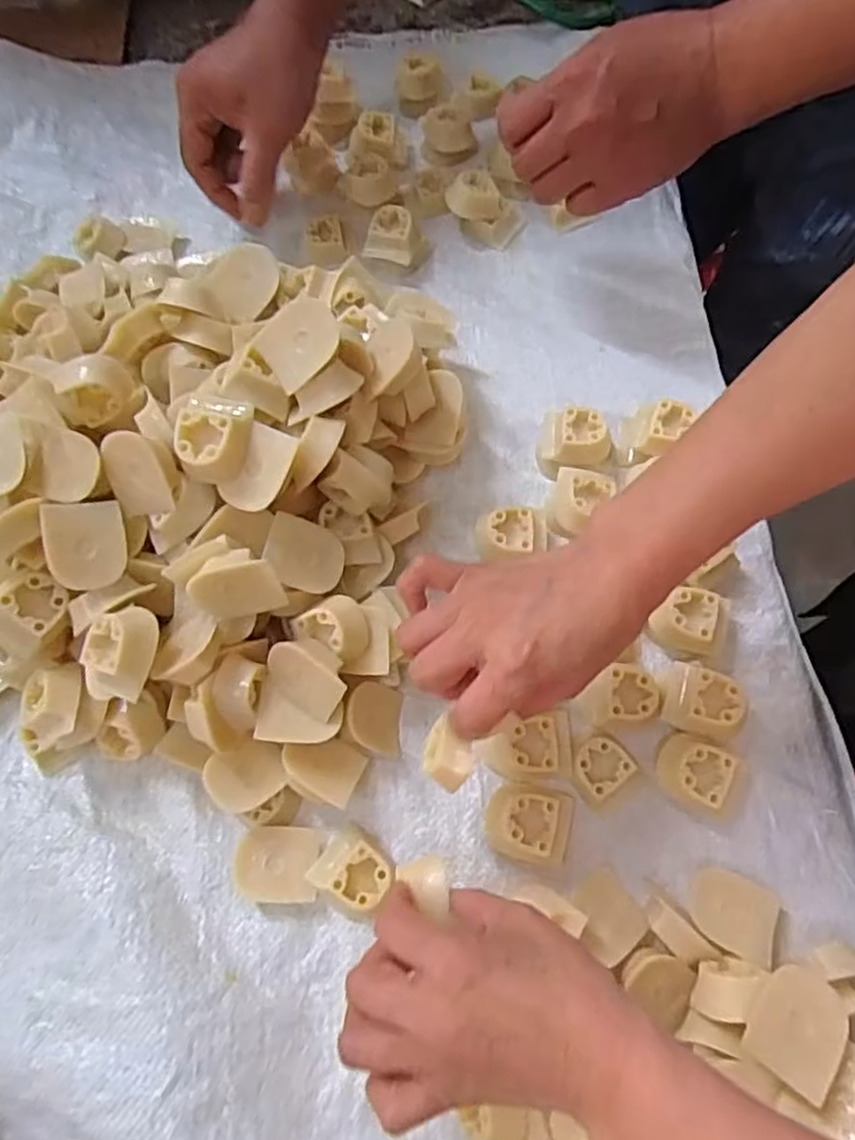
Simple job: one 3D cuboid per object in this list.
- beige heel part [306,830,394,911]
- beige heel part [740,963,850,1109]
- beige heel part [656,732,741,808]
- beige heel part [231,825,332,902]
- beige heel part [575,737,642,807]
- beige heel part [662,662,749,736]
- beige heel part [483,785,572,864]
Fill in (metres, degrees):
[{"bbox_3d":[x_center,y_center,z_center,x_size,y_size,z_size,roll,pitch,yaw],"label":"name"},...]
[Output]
[{"bbox_3d":[-0.042,0.171,0.387,0.044,0.021,0.031,22,72,8],"label":"beige heel part"},{"bbox_3d":[0.171,0.209,0.312,0.037,0.012,0.048,27,64,26],"label":"beige heel part"},{"bbox_3d":[0.153,0.116,0.394,0.039,0.031,0.035,22,72,8],"label":"beige heel part"},{"bbox_3d":[-0.085,0.168,0.390,0.048,0.017,0.039,5,71,2],"label":"beige heel part"},{"bbox_3d":[0.103,0.118,0.406,0.034,0.016,0.031,-37,74,-11],"label":"beige heel part"},{"bbox_3d":[0.162,0.079,0.406,0.040,0.031,0.038,23,72,8],"label":"beige heel part"},{"bbox_3d":[0.057,0.145,0.390,0.049,0.033,0.037,8,71,3],"label":"beige heel part"}]

